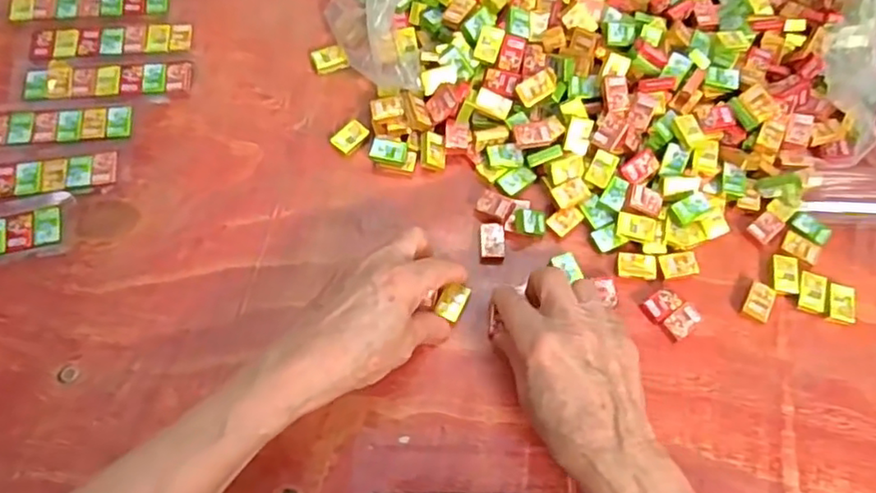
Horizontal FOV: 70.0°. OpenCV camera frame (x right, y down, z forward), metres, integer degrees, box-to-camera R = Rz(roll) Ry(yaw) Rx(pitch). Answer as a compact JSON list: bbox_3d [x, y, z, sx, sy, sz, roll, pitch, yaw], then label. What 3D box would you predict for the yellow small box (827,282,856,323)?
[{"bbox_3d":[0.275,0.039,0.427,0.019,0.010,0.028,8,67,1],"label":"yellow small box"}]

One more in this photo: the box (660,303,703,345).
[{"bbox_3d":[0.162,0.050,0.415,0.026,0.009,0.015,-35,73,-16],"label":"box"}]

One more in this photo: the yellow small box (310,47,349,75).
[{"bbox_3d":[-0.084,-0.144,0.485,0.026,0.006,0.019,-19,70,-10],"label":"yellow small box"}]

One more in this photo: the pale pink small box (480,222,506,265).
[{"bbox_3d":[0.038,-0.002,0.435,0.017,0.010,0.027,0,68,-3],"label":"pale pink small box"}]

